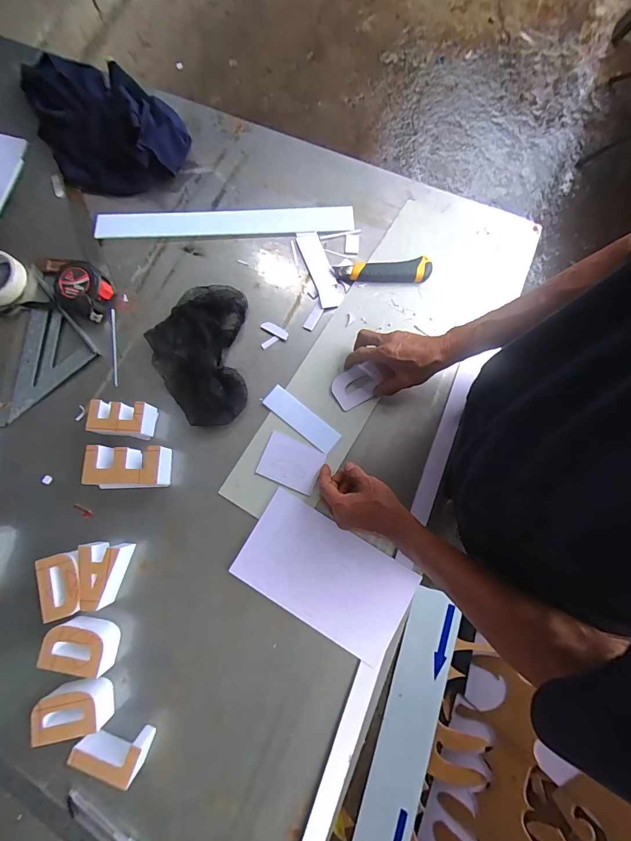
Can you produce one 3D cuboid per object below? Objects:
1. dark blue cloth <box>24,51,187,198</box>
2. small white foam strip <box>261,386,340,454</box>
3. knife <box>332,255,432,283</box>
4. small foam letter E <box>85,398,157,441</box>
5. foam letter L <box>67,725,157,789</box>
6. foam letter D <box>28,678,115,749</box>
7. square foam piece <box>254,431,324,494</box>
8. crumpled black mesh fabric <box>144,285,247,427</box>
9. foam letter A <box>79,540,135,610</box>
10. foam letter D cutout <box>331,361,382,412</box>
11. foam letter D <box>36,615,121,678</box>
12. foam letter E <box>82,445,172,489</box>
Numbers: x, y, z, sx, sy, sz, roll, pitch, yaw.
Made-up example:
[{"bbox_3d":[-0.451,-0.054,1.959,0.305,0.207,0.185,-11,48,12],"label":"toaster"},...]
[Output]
[{"bbox_3d":[-0.396,-0.576,0.656,0.234,0.102,0.342,-31,80,-5],"label":"dark blue cloth"},{"bbox_3d":[-0.023,-0.002,0.576,0.131,0.004,0.040,39,82,8],"label":"small white foam strip"},{"bbox_3d":[0.115,-0.251,0.613,0.162,0.022,0.038,-5,78,0],"label":"knife"},{"bbox_3d":[-0.293,-0.002,0.556,0.092,0.045,0.052,5,79,2],"label":"small foam letter E"},{"bbox_3d":[-0.261,0.424,0.468,0.086,0.045,0.042,16,79,4],"label":"foam letter L"},{"bbox_3d":[-0.318,0.380,0.484,0.089,0.047,0.058,-13,79,-2],"label":"foam letter D"},{"bbox_3d":[-0.037,0.065,0.557,0.090,0.004,0.070,22,80,5],"label":"square foam piece"},{"bbox_3d":[-0.193,-0.112,0.586,0.154,0.042,0.244,-2,78,1],"label":"crumpled black mesh fabric"},{"bbox_3d":[-0.301,0.218,0.514,0.065,0.044,0.085,7,79,3],"label":"foam letter A"},{"bbox_3d":[0.064,-0.055,0.573,0.076,0.017,0.056,-27,79,-4],"label":"foam letter D cutout"},{"bbox_3d":[-0.318,0.306,0.496,0.085,0.046,0.062,16,79,4],"label":"foam letter D"},{"bbox_3d":[-0.278,0.071,0.546,0.115,0.047,0.061,0,79,1],"label":"foam letter E"}]

